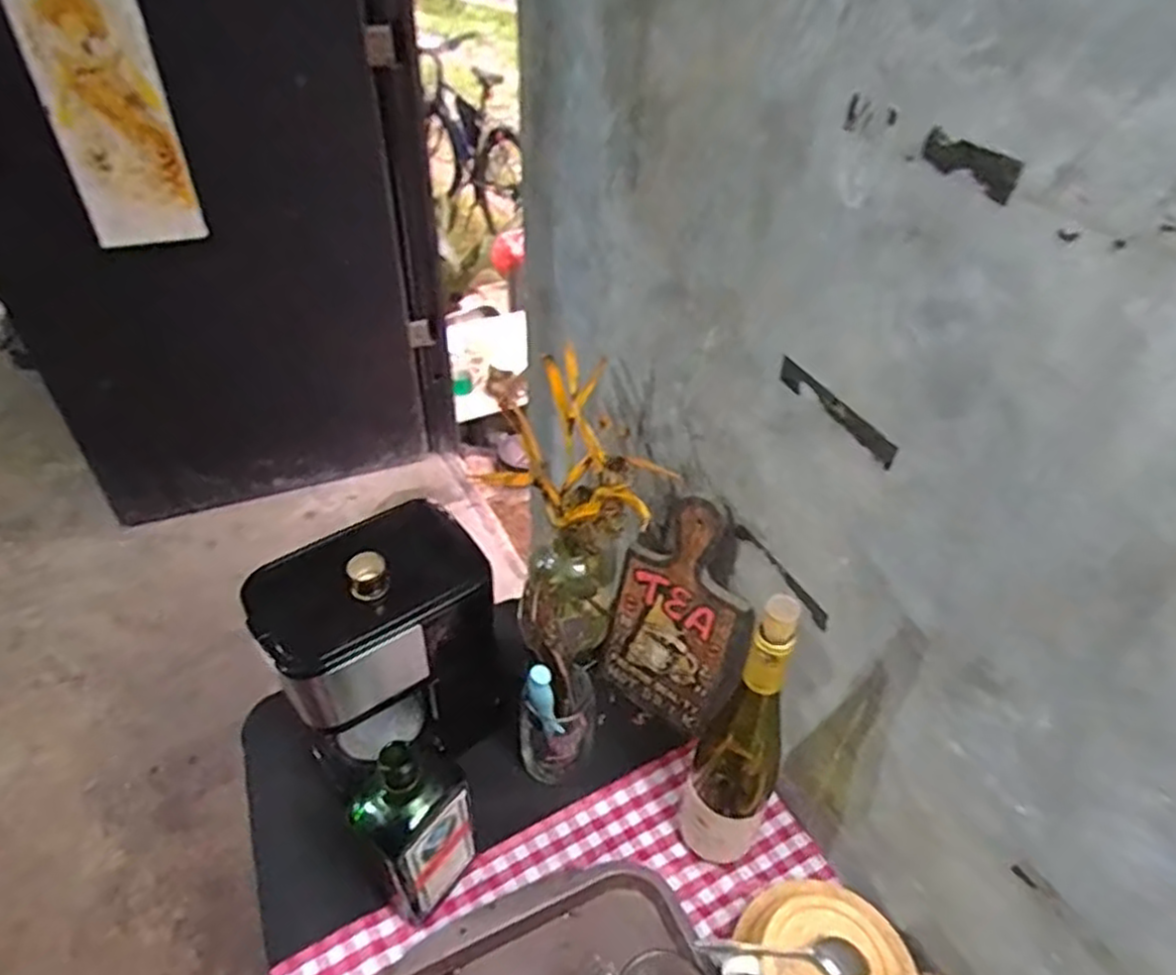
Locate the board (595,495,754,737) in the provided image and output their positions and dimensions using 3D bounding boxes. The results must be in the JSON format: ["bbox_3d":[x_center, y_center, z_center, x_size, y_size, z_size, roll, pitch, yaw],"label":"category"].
[{"bbox_3d":[0.097,0.137,0.771,0.150,0.275,0.012,32,37,23],"label":"board"}]

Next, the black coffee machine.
[{"bbox_3d":[-0.187,0.153,0.732,0.218,0.269,0.132,-29,50,-31],"label":"black coffee machine"}]

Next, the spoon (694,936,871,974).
[{"bbox_3d":[0.151,0.363,0.569,0.128,0.018,0.028,1,42,-1],"label":"spoon"}]

